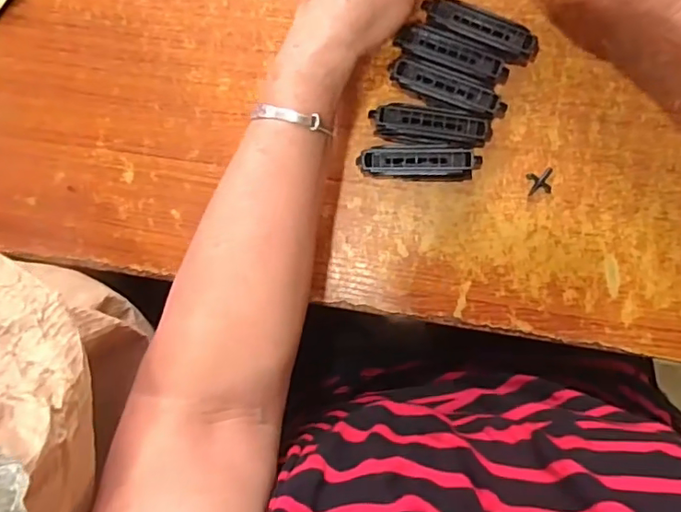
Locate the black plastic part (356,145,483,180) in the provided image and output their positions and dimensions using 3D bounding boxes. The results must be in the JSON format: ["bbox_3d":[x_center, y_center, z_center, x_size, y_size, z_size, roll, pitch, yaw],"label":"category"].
[{"bbox_3d":[0.055,-0.063,0.384,0.083,0.025,0.021,3,90,5],"label":"black plastic part"}]

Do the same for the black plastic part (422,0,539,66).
[{"bbox_3d":[0.095,-0.154,0.383,0.081,0.024,0.025,26,92,5],"label":"black plastic part"}]

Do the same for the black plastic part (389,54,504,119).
[{"bbox_3d":[0.075,-0.115,0.384,0.083,0.022,0.021,20,91,5],"label":"black plastic part"}]

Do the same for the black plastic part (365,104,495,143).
[{"bbox_3d":[0.063,-0.091,0.385,0.081,0.023,0.019,7,90,5],"label":"black plastic part"}]

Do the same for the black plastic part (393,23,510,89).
[{"bbox_3d":[0.077,-0.136,0.385,0.079,0.021,0.024,23,92,5],"label":"black plastic part"}]

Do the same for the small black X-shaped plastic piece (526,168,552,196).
[{"bbox_3d":[0.139,-0.052,0.385,0.017,0.004,0.018,-5,89,5],"label":"small black X-shaped plastic piece"}]

